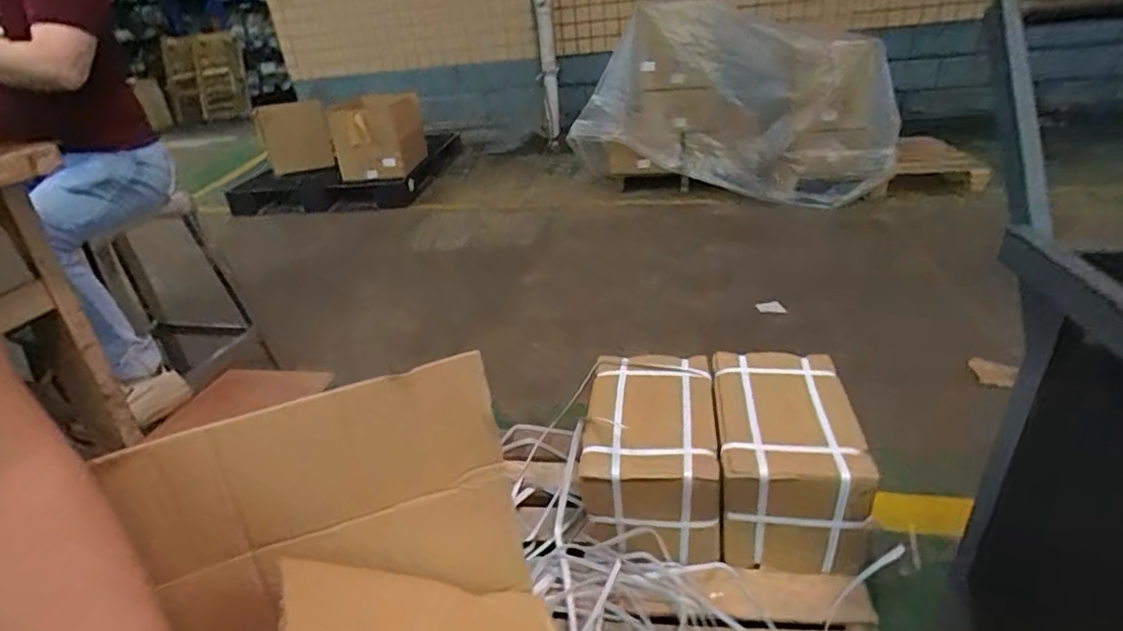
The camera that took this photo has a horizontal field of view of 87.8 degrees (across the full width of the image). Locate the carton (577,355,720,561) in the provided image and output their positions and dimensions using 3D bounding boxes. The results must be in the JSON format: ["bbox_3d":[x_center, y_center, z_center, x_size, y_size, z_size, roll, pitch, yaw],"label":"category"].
[{"bbox_3d":[0.159,0.243,1.026,0.213,0.206,0.313,0,29,12],"label":"carton"}]

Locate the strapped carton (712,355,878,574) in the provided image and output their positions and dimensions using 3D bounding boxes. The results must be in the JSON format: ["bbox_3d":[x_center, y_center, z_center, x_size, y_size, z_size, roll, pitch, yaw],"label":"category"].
[{"bbox_3d":[0.375,0.235,0.996,0.215,0.206,0.328,1,29,14],"label":"strapped carton"}]

